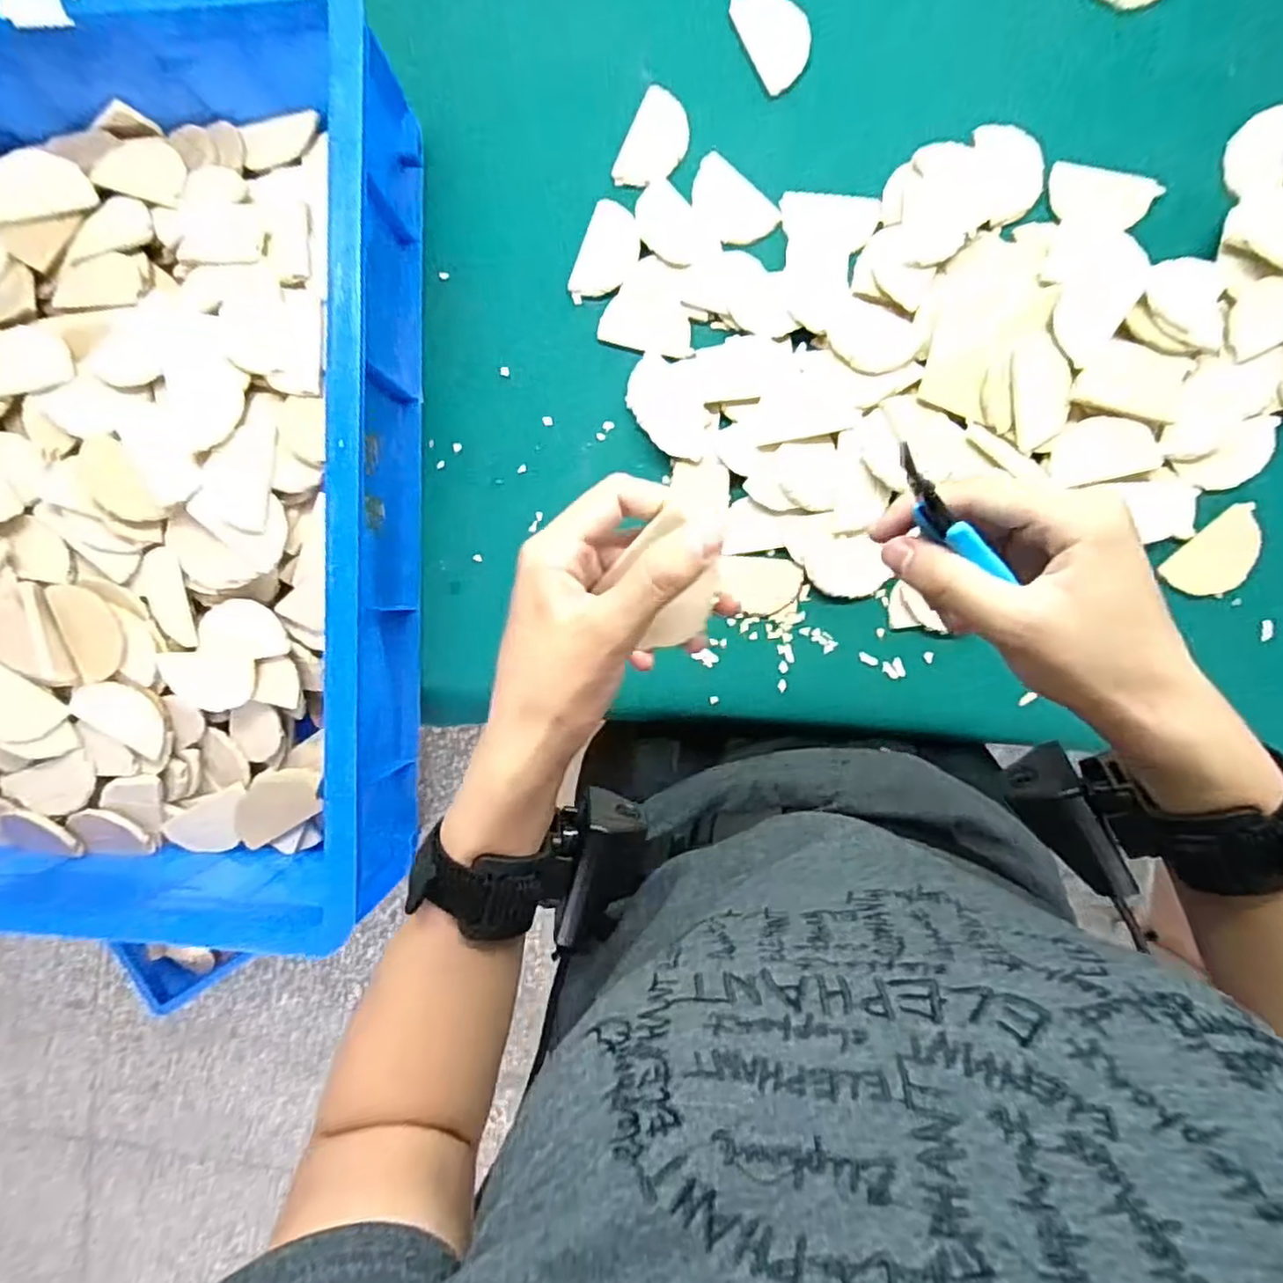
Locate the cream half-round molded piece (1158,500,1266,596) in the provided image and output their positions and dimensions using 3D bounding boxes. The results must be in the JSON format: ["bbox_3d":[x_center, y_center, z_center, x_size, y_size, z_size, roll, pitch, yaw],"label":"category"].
[{"bbox_3d":[0.410,-0.059,0.467,0.070,0.006,0.044,-42,87,5],"label":"cream half-round molded piece"}]

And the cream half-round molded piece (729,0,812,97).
[{"bbox_3d":[0.098,-0.442,0.482,0.046,0.005,0.074,-26,89,6],"label":"cream half-round molded piece"}]

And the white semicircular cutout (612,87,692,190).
[{"bbox_3d":[0.012,-0.372,0.491,0.041,0.004,0.073,24,94,4],"label":"white semicircular cutout"}]

